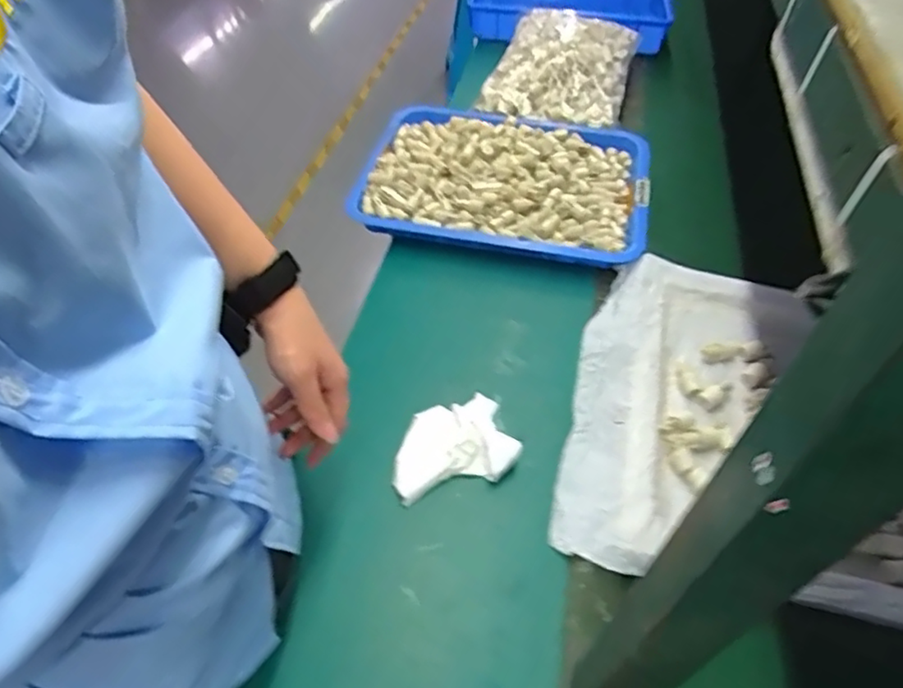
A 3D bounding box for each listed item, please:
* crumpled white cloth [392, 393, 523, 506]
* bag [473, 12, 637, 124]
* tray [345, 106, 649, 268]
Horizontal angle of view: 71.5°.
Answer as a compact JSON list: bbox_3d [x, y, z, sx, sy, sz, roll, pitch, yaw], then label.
[{"bbox_3d":[-0.003,0.105,0.676,0.130,0.025,0.102,-13,51,-14],"label":"crumpled white cloth"},{"bbox_3d":[0.207,-0.514,1.145,0.239,0.061,0.307,17,50,12],"label":"bag"},{"bbox_3d":[0.084,-0.260,0.987,0.437,0.046,0.339,13,50,8],"label":"tray"}]

